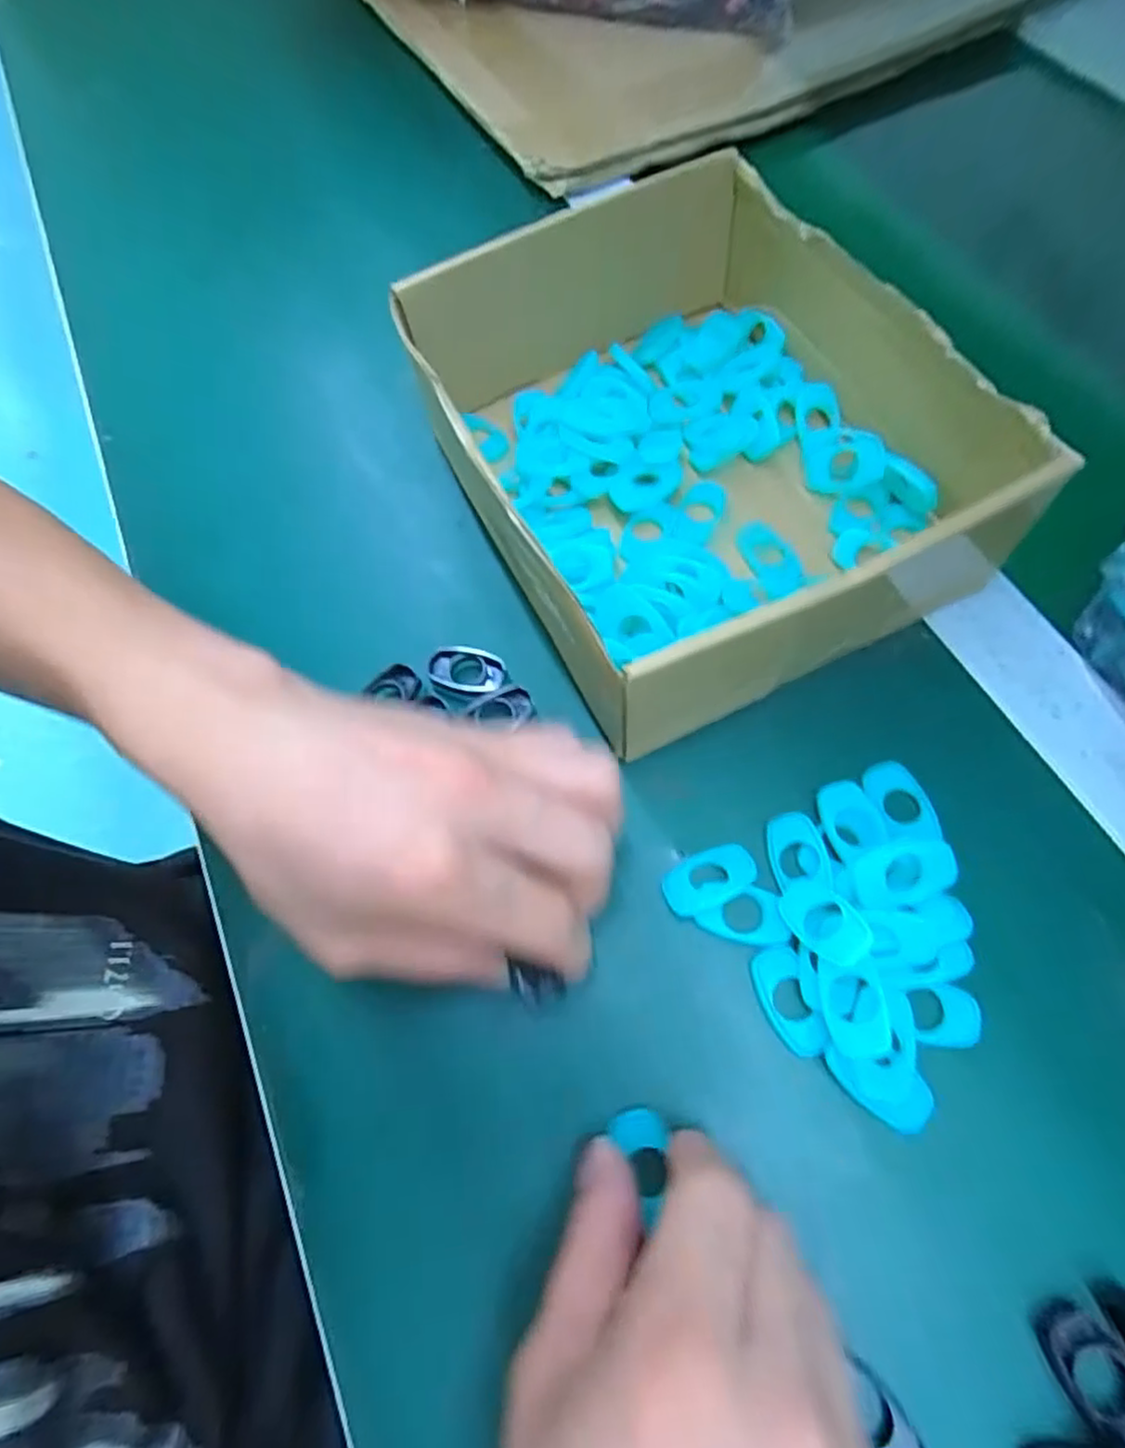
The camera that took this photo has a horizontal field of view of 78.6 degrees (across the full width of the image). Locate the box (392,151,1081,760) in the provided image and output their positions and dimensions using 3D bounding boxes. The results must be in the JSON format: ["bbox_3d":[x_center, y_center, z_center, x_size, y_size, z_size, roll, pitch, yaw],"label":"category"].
[{"bbox_3d":[0.050,-0.123,0.281,0.188,0.067,0.227,-26,67,-6],"label":"box"}]

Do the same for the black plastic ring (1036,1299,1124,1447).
[{"bbox_3d":[0.141,0.171,0.179,0.018,0.005,0.032,-27,67,-7],"label":"black plastic ring"}]

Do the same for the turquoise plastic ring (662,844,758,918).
[{"bbox_3d":[0.051,0.054,0.237,0.032,0.004,0.018,-24,66,-6],"label":"turquoise plastic ring"}]

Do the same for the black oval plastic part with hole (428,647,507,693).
[{"bbox_3d":[-0.040,-0.022,0.280,0.033,0.011,0.015,14,68,11],"label":"black oval plastic part with hole"}]

